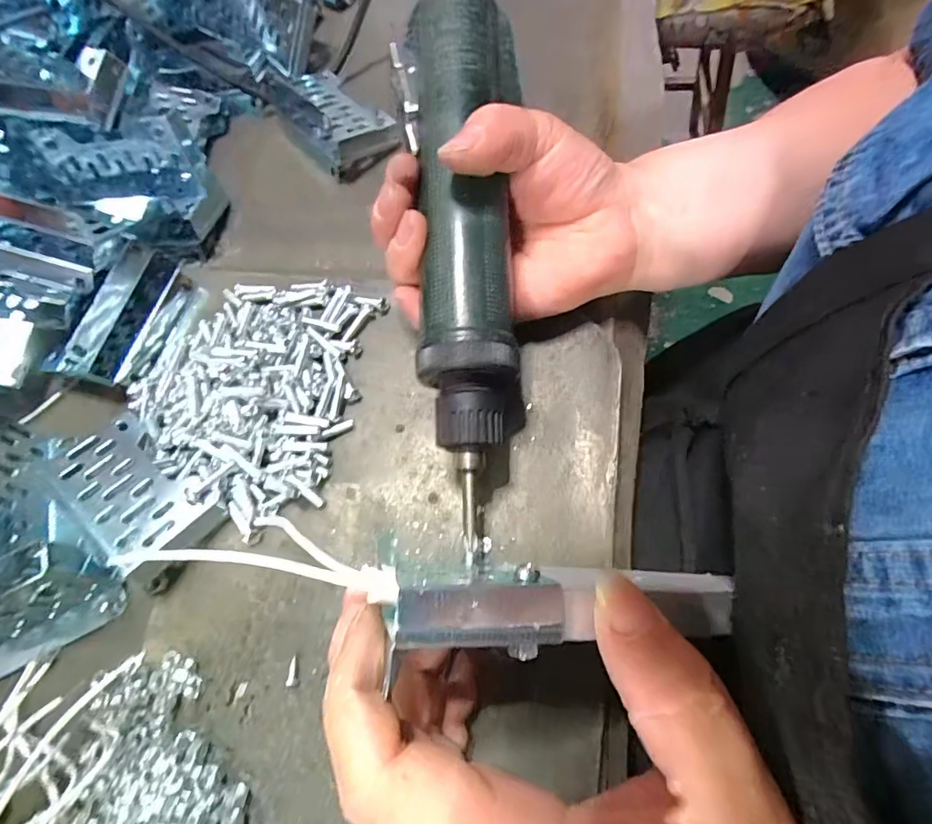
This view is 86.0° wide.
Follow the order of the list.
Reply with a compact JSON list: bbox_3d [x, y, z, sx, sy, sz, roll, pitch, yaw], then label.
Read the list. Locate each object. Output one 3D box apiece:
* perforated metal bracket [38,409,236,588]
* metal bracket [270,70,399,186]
[{"bbox_3d":[-0.150,0.037,0.223,0.083,0.021,0.047,40,77,20],"label":"perforated metal bracket"},{"bbox_3d":[-0.085,-0.185,0.319,0.046,0.030,0.094,-38,68,-10],"label":"metal bracket"}]

